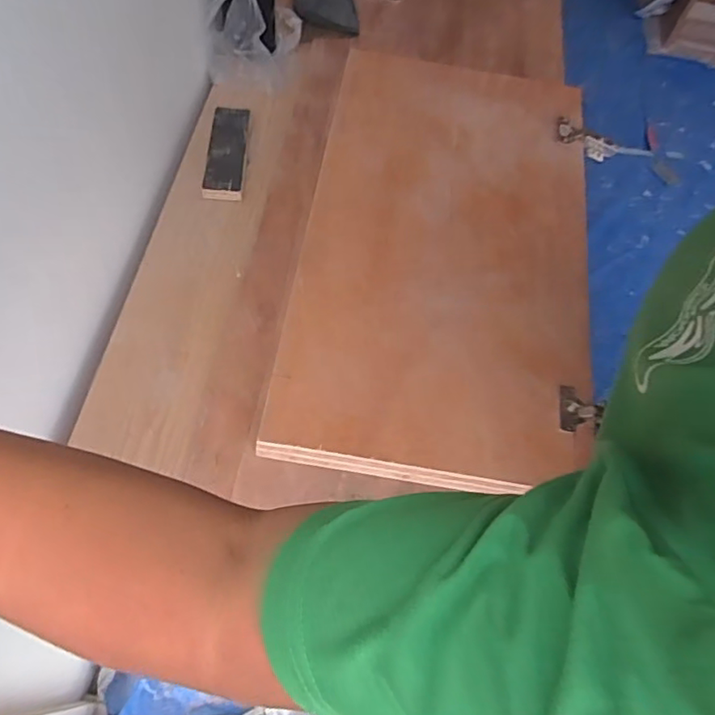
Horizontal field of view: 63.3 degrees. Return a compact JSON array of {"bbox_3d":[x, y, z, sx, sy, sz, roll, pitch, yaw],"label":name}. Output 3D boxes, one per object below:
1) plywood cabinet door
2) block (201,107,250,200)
[{"bbox_3d":[0.135,-0.181,0.848,0.400,0.016,0.725,10,63,-1],"label":"plywood cabinet door"},{"bbox_3d":[-0.201,-0.321,0.897,0.058,0.015,0.177,3,64,-4],"label":"block"}]

